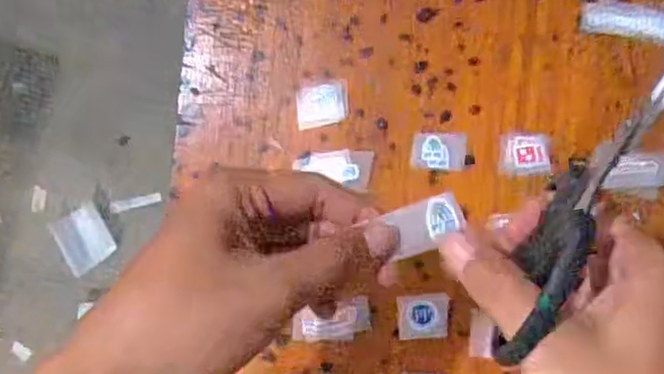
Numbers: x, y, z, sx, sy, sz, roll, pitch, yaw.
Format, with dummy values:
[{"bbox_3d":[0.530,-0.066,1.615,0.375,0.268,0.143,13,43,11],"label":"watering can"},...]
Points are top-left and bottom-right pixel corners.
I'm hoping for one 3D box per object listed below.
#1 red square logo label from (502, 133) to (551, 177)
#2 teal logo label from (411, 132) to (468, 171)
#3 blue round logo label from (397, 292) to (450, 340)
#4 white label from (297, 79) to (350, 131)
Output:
[{"bbox_3d":[0.123,-0.021,0.443,0.029,0.004,0.027,-2,90,6],"label":"red square logo label"},{"bbox_3d":[0.069,-0.023,0.450,0.034,0.004,0.024,4,91,6],"label":"teal logo label"},{"bbox_3d":[0.059,0.084,0.450,0.032,0.004,0.029,-2,90,6],"label":"blue round logo label"},{"bbox_3d":[-0.006,-0.054,0.460,0.035,0.009,0.028,-11,98,-1],"label":"white label"}]

